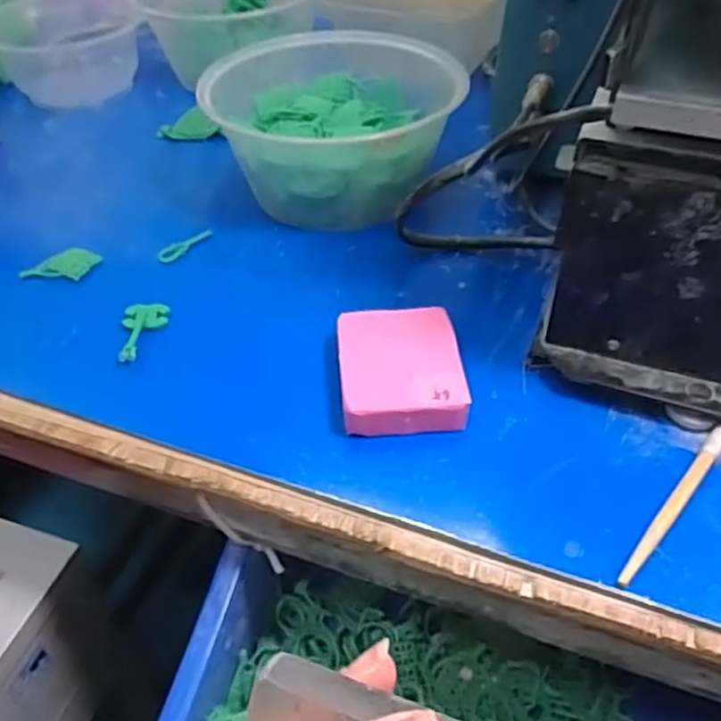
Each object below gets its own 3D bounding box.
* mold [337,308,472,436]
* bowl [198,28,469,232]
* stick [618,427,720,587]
[{"bbox_3d":[0.020,0.005,0.339,0.057,0.023,0.069,-4,45,-2],"label":"mold"},{"bbox_3d":[-0.013,-0.159,0.469,0.167,0.072,0.158,-1,45,1],"label":"bowl"},{"bbox_3d":[0.133,0.058,0.288,0.008,0.006,0.096,32,54,30],"label":"stick"}]

